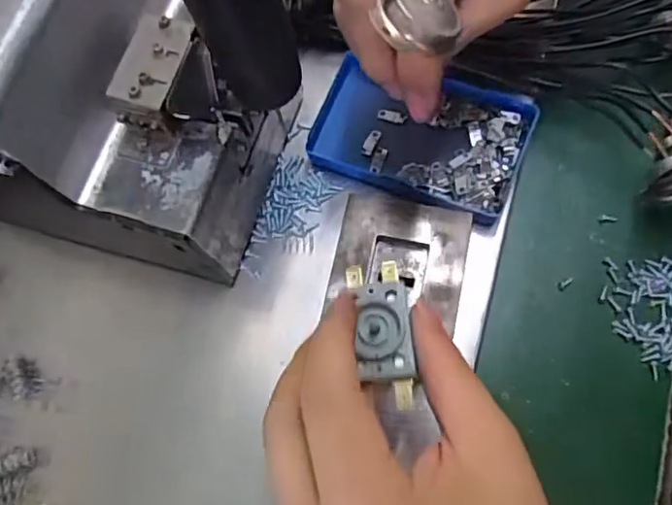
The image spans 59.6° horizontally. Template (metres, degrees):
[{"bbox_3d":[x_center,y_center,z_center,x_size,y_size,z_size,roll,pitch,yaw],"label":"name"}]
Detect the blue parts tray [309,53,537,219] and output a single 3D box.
[{"bbox_3d":[0.047,-0.066,0.335,0.114,0.025,0.075,17,75,10],"label":"blue parts tray"}]

